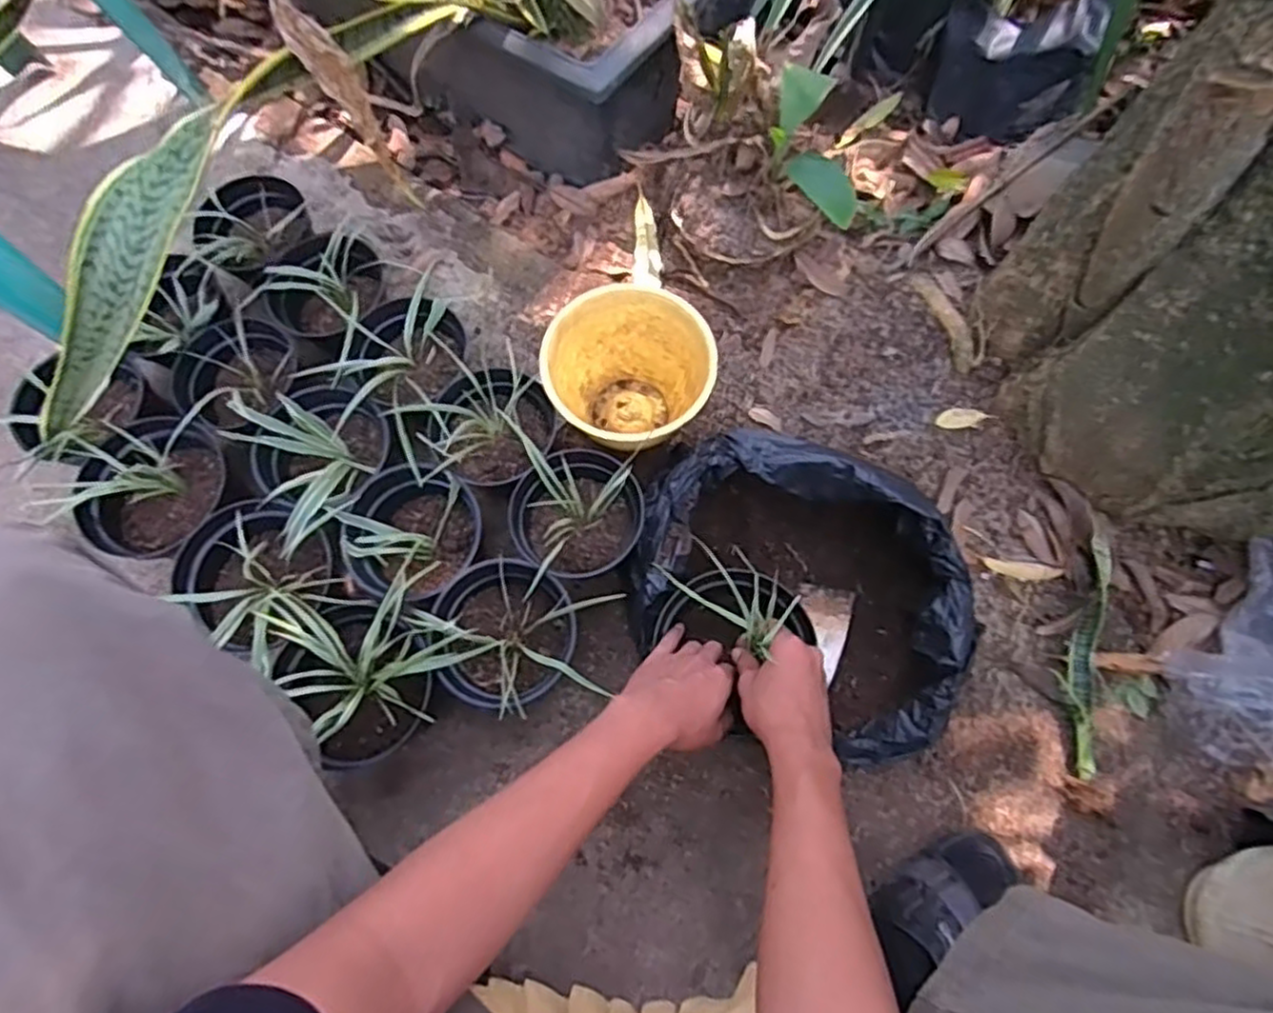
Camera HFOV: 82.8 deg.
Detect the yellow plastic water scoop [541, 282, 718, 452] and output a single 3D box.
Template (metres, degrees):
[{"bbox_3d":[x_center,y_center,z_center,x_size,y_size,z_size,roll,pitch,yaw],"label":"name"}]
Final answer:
[{"bbox_3d":[-0.010,-0.133,0.778,0.171,0.121,0.169,-9,69,-4],"label":"yellow plastic water scoop"}]

